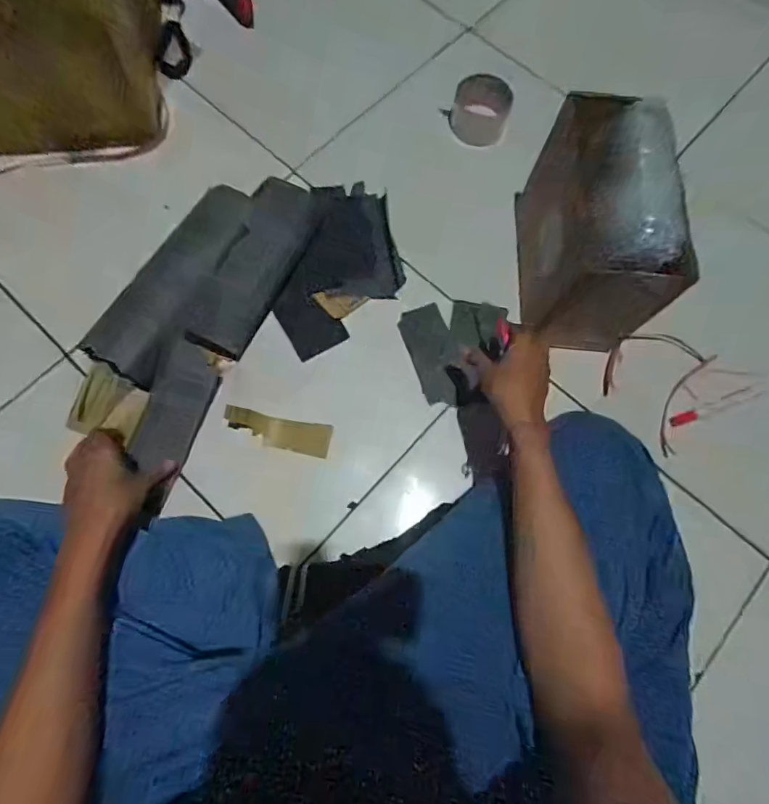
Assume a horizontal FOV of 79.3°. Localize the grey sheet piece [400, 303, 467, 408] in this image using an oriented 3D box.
[{"bbox_3d":[0.066,-0.063,0.601,0.062,0.005,0.134,-19,74,1],"label":"grey sheet piece"}]

